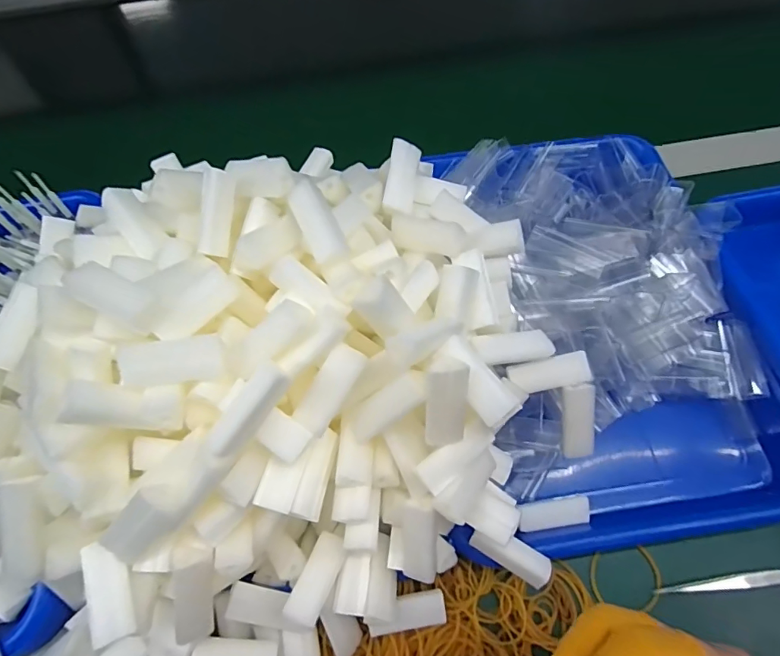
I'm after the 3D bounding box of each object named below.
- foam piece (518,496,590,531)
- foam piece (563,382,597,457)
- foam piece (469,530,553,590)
[{"bbox_3d":[0.106,0.120,0.307,0.045,0.008,0.017,-9,63,-1],"label":"foam piece"},{"bbox_3d":[0.113,0.056,0.281,0.018,0.004,0.045,-2,103,2],"label":"foam piece"},{"bbox_3d":[0.070,0.130,0.274,0.045,0.007,0.018,29,68,17],"label":"foam piece"}]

